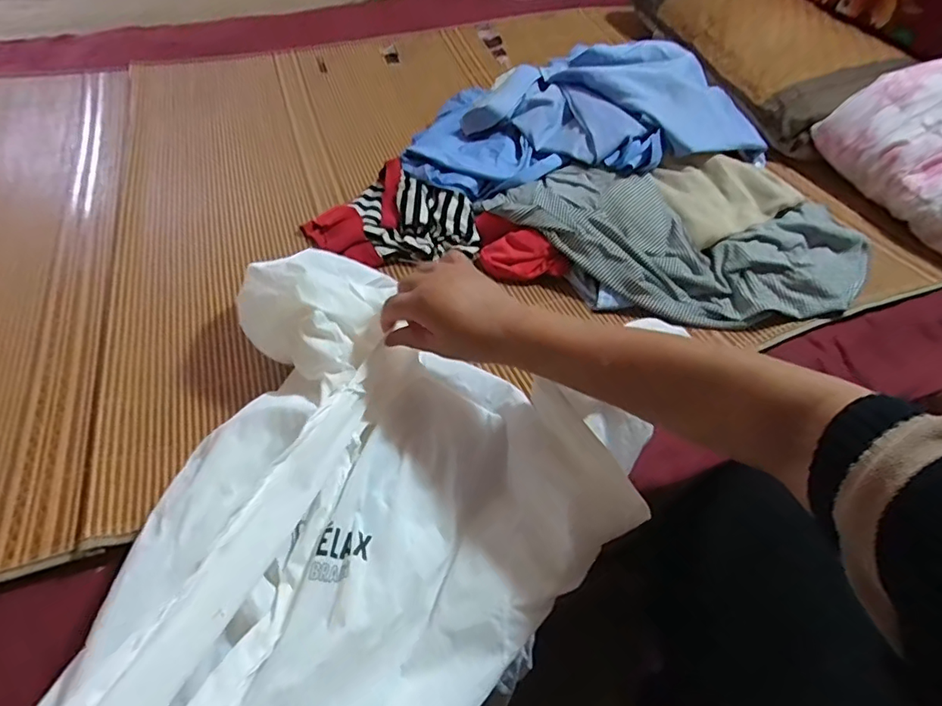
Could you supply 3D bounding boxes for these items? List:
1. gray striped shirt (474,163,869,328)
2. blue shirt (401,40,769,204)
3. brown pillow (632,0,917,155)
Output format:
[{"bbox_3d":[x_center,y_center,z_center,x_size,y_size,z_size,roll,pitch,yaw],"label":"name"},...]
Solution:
[{"bbox_3d":[0.264,-0.146,0.669,0.463,0.062,0.229,5,50,4],"label":"gray striped shirt"},{"bbox_3d":[0.161,-0.356,0.795,0.489,0.095,0.286,-3,50,-3],"label":"blue shirt"},{"bbox_3d":[0.566,-0.571,0.975,0.317,0.086,0.525,-12,51,-10],"label":"brown pillow"}]

